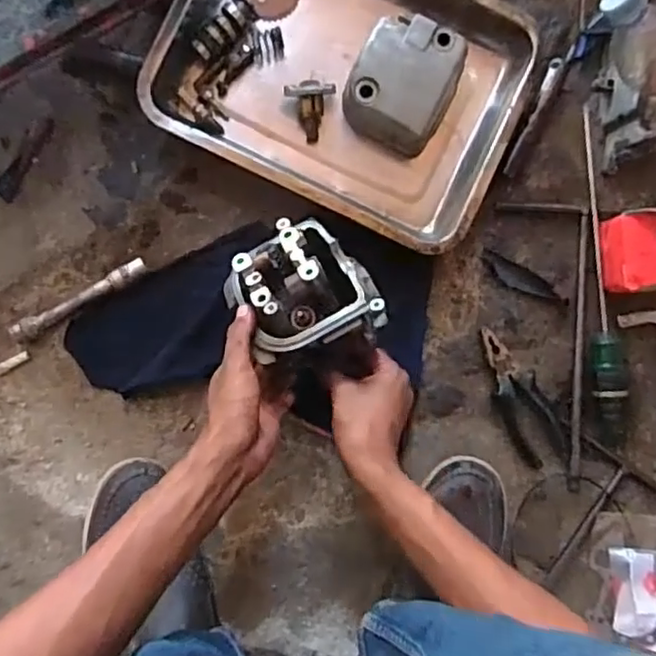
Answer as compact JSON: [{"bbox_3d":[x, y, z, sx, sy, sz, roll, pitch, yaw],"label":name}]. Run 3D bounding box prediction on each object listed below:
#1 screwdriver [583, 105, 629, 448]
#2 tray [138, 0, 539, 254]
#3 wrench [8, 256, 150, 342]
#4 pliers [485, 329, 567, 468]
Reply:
[{"bbox_3d":[0.287,-0.052,0.654,0.039,0.029,0.355,-6,91,-4],"label":"screwdriver"},{"bbox_3d":[0.018,-0.260,0.633,0.351,0.053,0.270,26,89,-4],"label":"tray"},{"bbox_3d":[-0.252,-0.029,0.636,0.144,0.019,0.019,-31,92,-3],"label":"wrench"},{"bbox_3d":[0.204,0.073,0.663,0.057,0.019,0.152,-24,92,-3],"label":"pliers"}]

